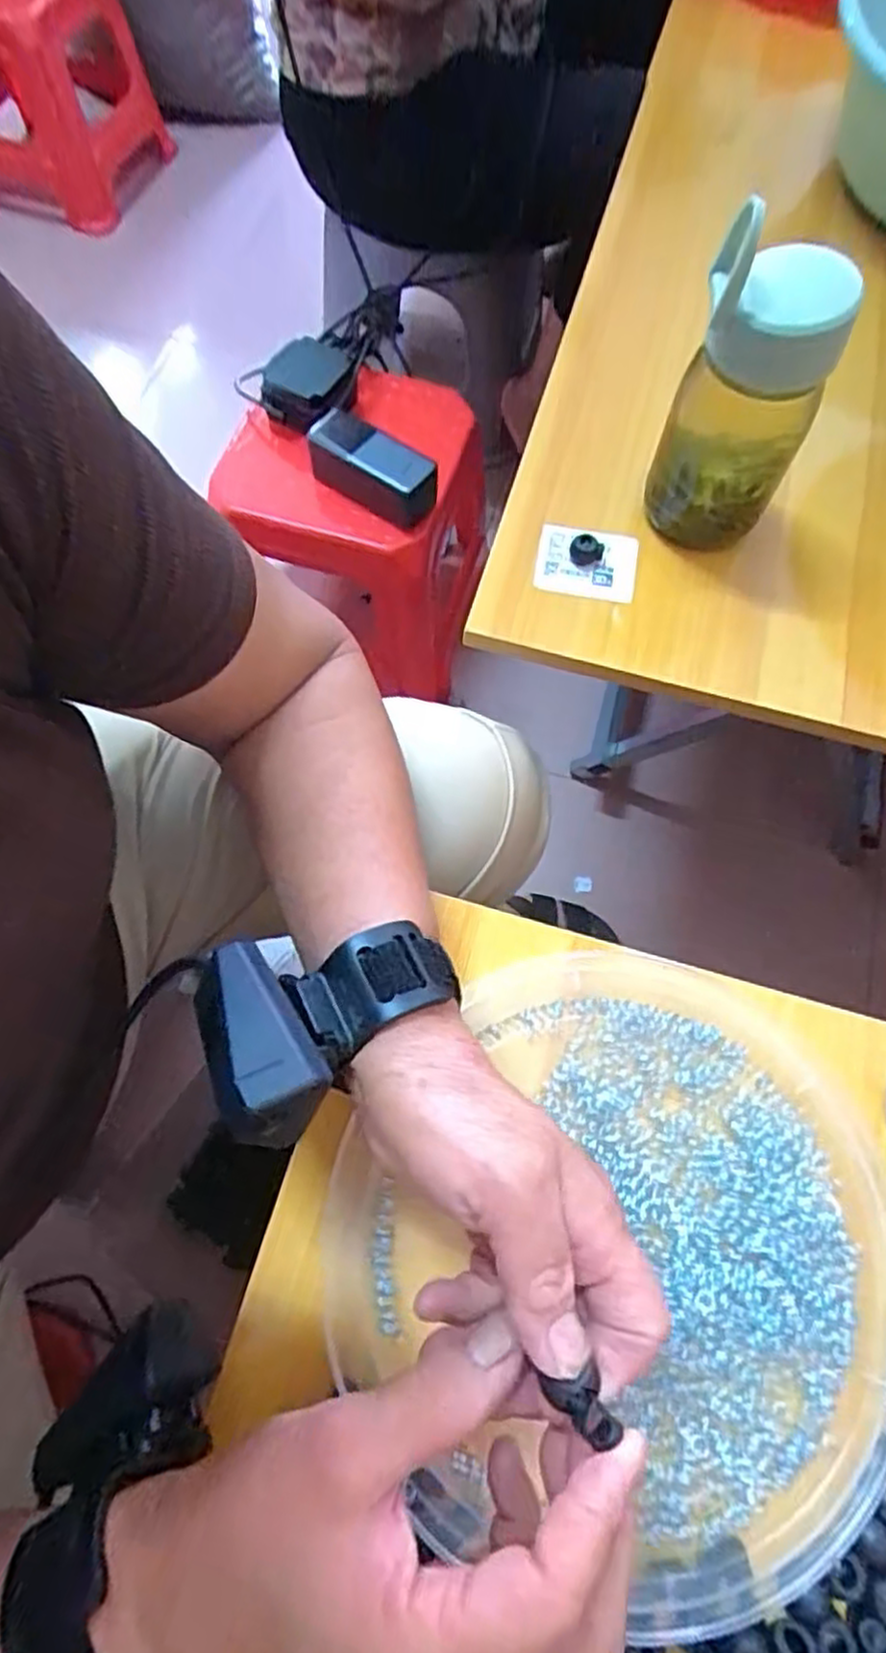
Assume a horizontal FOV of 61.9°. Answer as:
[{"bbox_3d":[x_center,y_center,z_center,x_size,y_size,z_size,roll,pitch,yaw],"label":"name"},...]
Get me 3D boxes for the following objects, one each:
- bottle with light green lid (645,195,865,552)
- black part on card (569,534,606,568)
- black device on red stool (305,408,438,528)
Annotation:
[{"bbox_3d":[0.159,-0.228,0.391,0.073,0.147,0.059,21,72,9],"label":"bottle with light green lid"},{"bbox_3d":[0.087,-0.165,0.446,0.020,0.017,0.012,12,69,4],"label":"black part on card"},{"bbox_3d":[-0.071,-0.350,0.717,0.150,0.055,0.044,35,72,13],"label":"black device on red stool"}]

